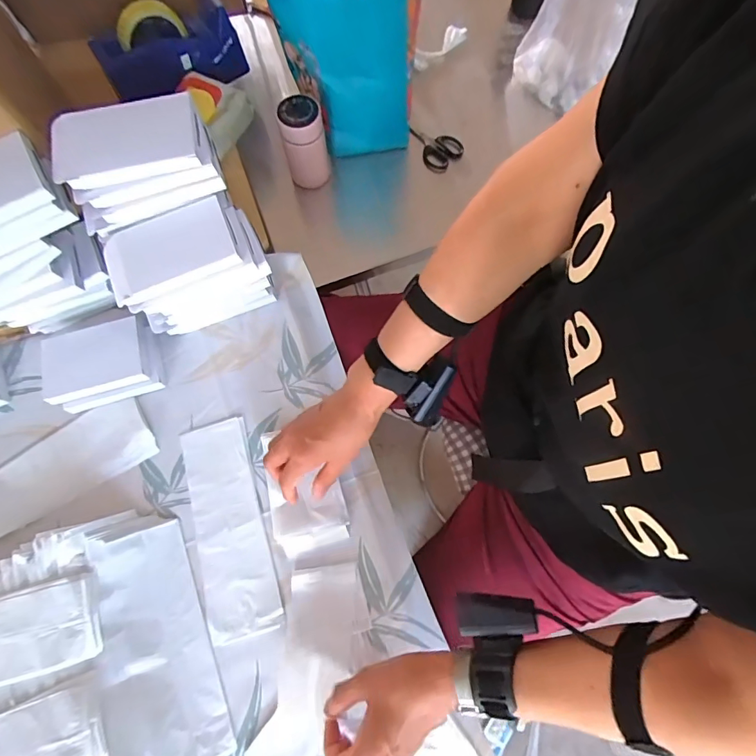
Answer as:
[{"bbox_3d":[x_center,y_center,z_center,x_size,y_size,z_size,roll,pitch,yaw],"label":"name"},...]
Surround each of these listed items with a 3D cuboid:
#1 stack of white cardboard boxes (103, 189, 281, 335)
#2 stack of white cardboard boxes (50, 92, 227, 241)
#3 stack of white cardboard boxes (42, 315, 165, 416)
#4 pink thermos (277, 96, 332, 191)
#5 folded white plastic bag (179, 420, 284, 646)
[{"bbox_3d":[-0.229,-0.136,0.564,0.169,0.123,0.103,-26,75,-7],"label":"stack of white cardboard boxes"},{"bbox_3d":[-0.271,-0.250,0.504,0.166,0.065,0.108,-20,74,-5],"label":"stack of white cardboard boxes"},{"bbox_3d":[-0.358,-0.018,0.575,0.139,0.043,0.098,-17,74,-4],"label":"stack of white cardboard boxes"},{"bbox_3d":[-0.113,-0.359,0.686,0.063,0.122,0.057,-15,74,-4],"label":"pink thermos"},{"bbox_3d":[-0.181,0.176,0.537,0.082,0.007,0.248,-16,74,-4],"label":"folded white plastic bag"}]

